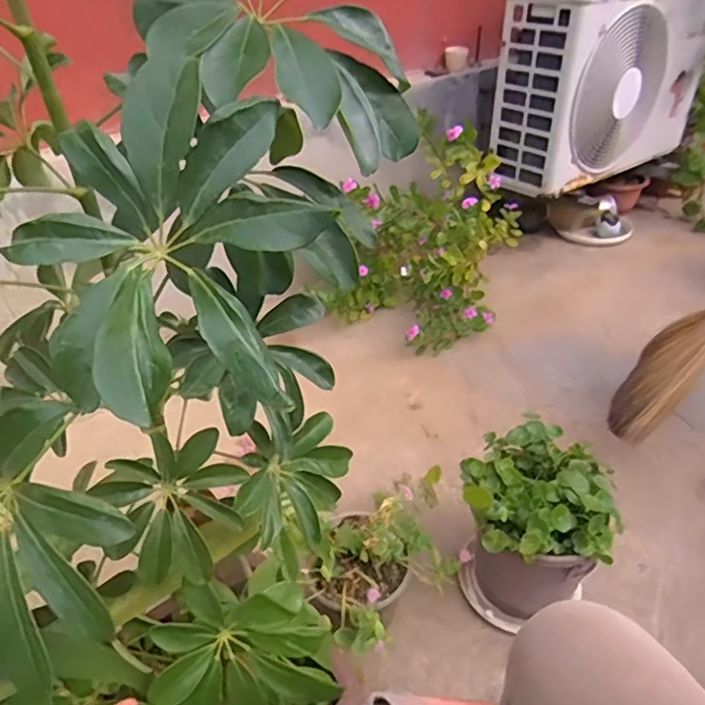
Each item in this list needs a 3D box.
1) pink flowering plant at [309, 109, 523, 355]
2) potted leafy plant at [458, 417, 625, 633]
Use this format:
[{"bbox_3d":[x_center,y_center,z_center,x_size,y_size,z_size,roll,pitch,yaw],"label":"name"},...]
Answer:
[{"bbox_3d":[0.217,-0.328,1.582,0.415,0.435,0.585,11,37,17],"label":"pink flowering plant"},{"bbox_3d":[0.265,0.277,0.887,0.210,0.270,0.203,5,36,9],"label":"potted leafy plant"}]

